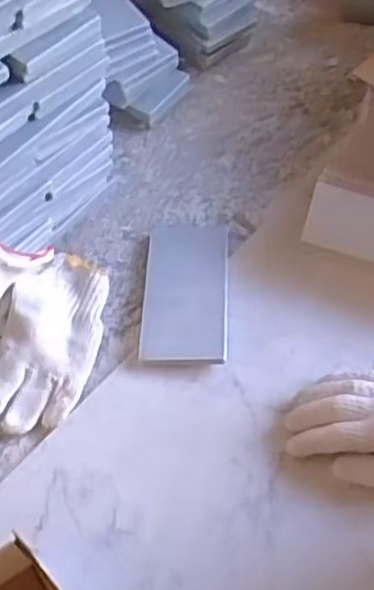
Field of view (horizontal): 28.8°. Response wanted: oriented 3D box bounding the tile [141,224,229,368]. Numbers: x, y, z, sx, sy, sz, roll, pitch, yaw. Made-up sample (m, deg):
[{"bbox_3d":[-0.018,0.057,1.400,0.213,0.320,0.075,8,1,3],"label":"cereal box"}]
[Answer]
[{"bbox_3d":[0.000,-0.006,0.661,0.074,0.005,0.154,1,49,3],"label":"tile"}]

